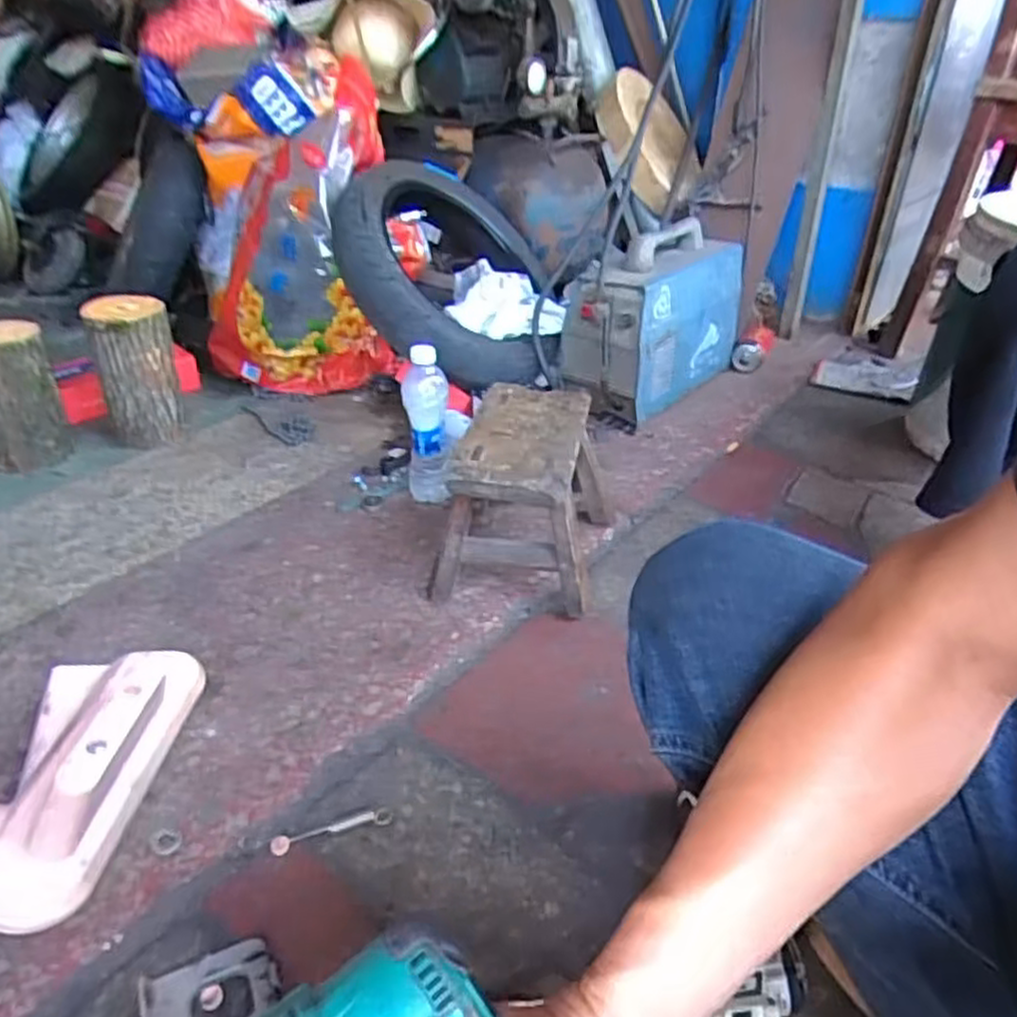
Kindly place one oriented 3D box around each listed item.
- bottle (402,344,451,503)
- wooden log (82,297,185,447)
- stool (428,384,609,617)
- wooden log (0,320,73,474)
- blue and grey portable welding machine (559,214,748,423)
[{"bbox_3d":[-0.116,-0.116,1.076,0.065,0.222,0.076,-3,33,-6],"label":"bottle"},{"bbox_3d":[-0.595,-0.216,1.227,0.117,0.221,0.096,-12,36,-20],"label":"wooden log"},{"bbox_3d":[0.024,-0.015,0.946,0.184,0.190,0.259,9,34,11],"label":"stool"},{"bbox_3d":[-0.750,-0.166,1.162,0.114,0.207,0.101,-19,38,-28],"label":"wooden log"},{"bbox_3d":[0.276,-0.351,1.391,0.167,0.265,0.401,27,41,33],"label":"blue and grey portable welding machine"}]

